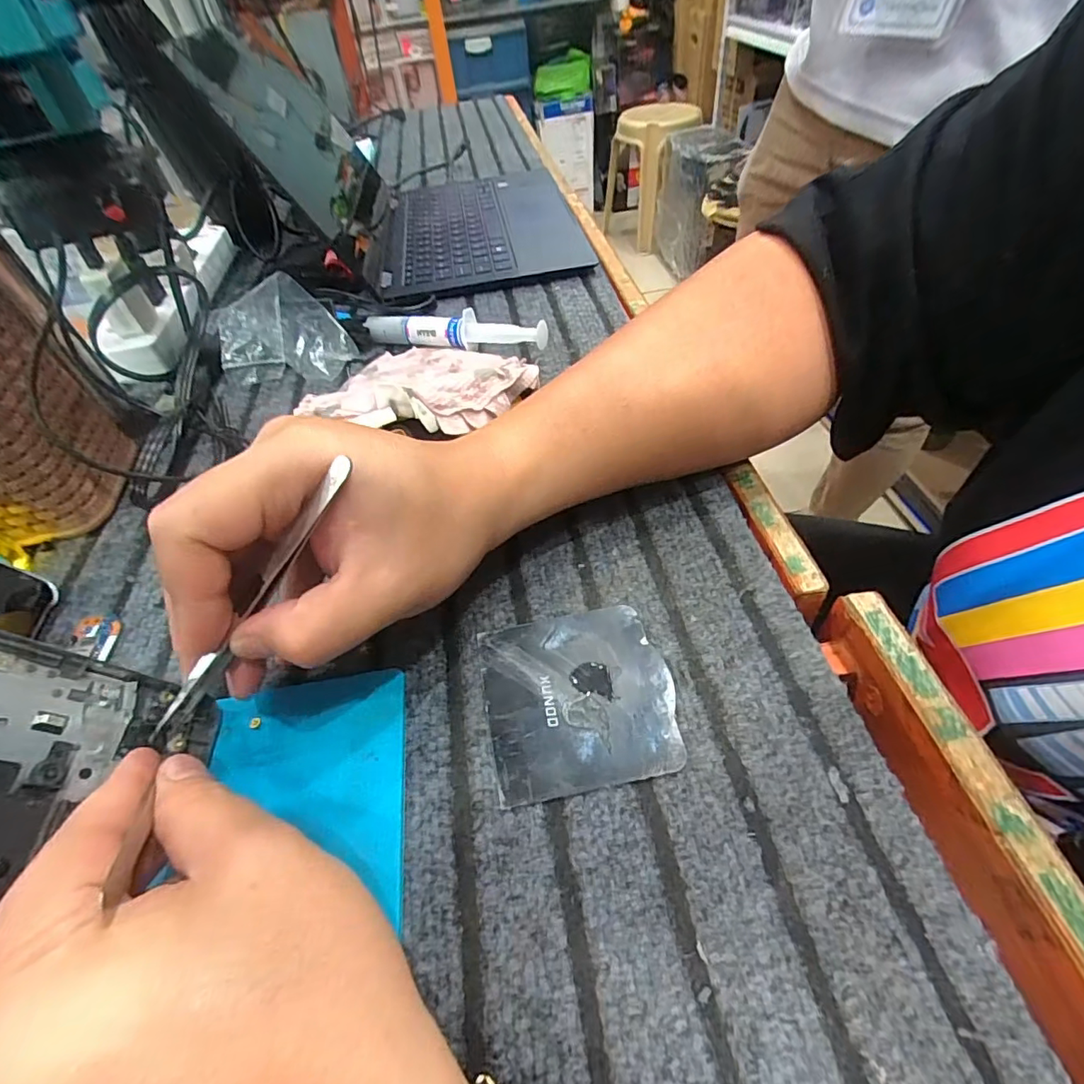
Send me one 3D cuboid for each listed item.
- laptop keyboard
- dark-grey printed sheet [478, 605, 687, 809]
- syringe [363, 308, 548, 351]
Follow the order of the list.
[{"bbox_3d":[-0.066,-0.353,0.578,0.203,0.013,0.317,-9,50,-2],"label":"laptop keyboard"},{"bbox_3d":[0.015,0.065,0.227,0.078,0.004,0.077,-10,50,-3],"label":"dark-grey printed sheet"},{"bbox_3d":[-0.068,-0.161,0.405,0.148,0.026,0.015,13,53,16],"label":"syringe"}]

